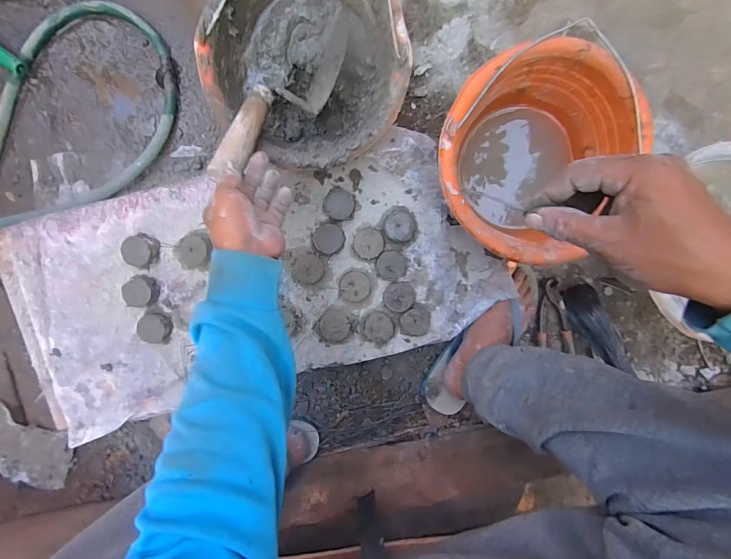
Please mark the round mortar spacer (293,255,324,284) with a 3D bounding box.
[{"bbox_3d":[-0.084,-0.015,0.557,0.045,0.020,0.043,0,96,-1],"label":"round mortar spacer"}]

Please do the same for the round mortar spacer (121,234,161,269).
[{"bbox_3d":[-0.328,-0.043,0.548,0.048,0.022,0.046,20,96,-3],"label":"round mortar spacer"}]

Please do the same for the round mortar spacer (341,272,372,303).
[{"bbox_3d":[-0.015,0.011,0.558,0.043,0.019,0.047,0,96,-1],"label":"round mortar spacer"}]

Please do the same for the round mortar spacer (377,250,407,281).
[{"bbox_3d":[0.039,-0.020,0.554,0.047,0.022,0.042,28,95,-3],"label":"round mortar spacer"}]

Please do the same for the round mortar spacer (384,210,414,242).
[{"bbox_3d":[0.049,-0.078,0.548,0.041,0.029,0.041,0,96,-1],"label":"round mortar spacer"}]

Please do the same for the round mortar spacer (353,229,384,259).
[{"bbox_3d":[0.004,-0.053,0.550,0.042,0.016,0.043,0,96,-1],"label":"round mortar spacer"}]

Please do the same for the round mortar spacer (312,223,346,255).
[{"bbox_3d":[-0.054,-0.059,0.549,0.046,0.011,0.043,0,96,-1],"label":"round mortar spacer"}]

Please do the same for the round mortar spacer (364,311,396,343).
[{"bbox_3d":[0.021,0.072,0.567,0.045,0.018,0.046,-40,95,3],"label":"round mortar spacer"}]

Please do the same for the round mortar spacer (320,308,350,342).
[{"bbox_3d":[-0.046,0.070,0.569,0.044,0.021,0.045,0,96,-1],"label":"round mortar spacer"}]

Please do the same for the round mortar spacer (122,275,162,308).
[{"bbox_3d":[-0.330,0.019,0.553,0.049,0.025,0.045,0,96,-1],"label":"round mortar spacer"}]

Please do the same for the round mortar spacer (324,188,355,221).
[{"bbox_3d":[-0.037,-0.108,0.543,0.043,0.022,0.044,0,96,-1],"label":"round mortar spacer"}]

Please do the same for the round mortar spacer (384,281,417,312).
[{"bbox_3d":[0.052,0.024,0.560,0.047,0.021,0.042,-28,96,2],"label":"round mortar spacer"}]

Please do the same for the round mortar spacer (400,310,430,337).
[{"bbox_3d":[0.075,0.064,0.567,0.045,0.017,0.040,-1,96,-1],"label":"round mortar spacer"}]

